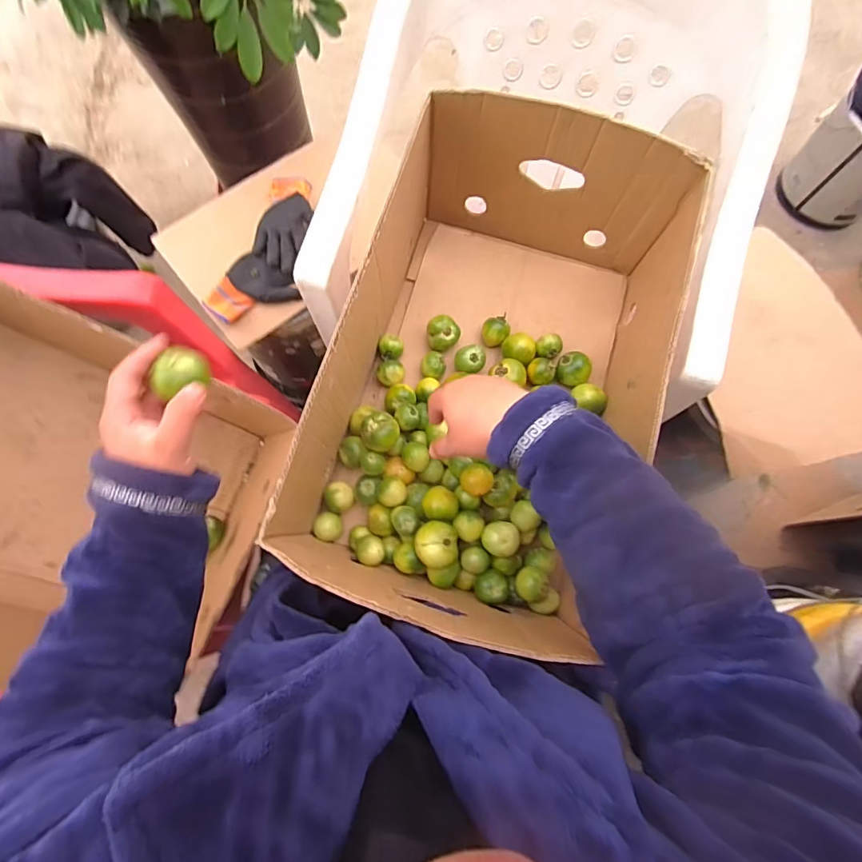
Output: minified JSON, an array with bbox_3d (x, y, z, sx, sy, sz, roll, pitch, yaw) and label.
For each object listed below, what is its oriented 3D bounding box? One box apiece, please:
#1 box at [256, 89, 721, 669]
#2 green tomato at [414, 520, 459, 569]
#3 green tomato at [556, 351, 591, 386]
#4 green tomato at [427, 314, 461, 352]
[{"bbox_3d":[0.094,-0.076,0.532,0.367,0.198,0.581,17,76,5],"label":"box"},{"bbox_3d":[0.006,0.130,0.522,0.048,0.040,0.050,0,75,0],"label":"green tomato"},{"bbox_3d":[0.190,-0.080,0.614,0.042,0.042,0.035,22,76,6],"label":"green tomato"},{"bbox_3d":[0.017,-0.133,0.627,0.044,0.032,0.048,-1,75,0],"label":"green tomato"}]

